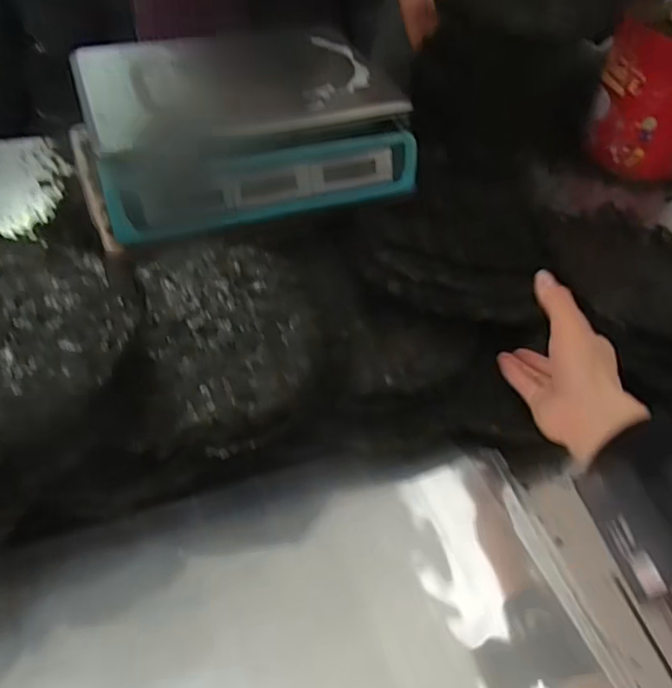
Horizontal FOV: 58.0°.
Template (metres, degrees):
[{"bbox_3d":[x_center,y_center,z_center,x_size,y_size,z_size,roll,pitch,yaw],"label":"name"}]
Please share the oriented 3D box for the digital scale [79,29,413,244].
[{"bbox_3d":[-0.106,-0.247,0.672,0.344,0.095,0.278,-13,50,-15],"label":"digital scale"}]

